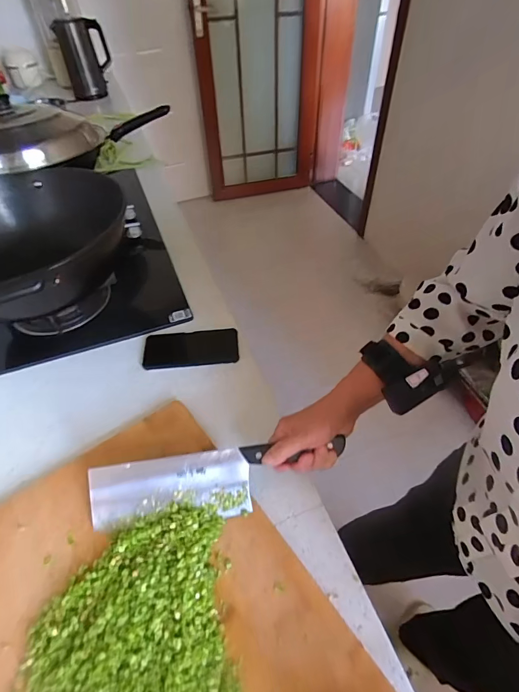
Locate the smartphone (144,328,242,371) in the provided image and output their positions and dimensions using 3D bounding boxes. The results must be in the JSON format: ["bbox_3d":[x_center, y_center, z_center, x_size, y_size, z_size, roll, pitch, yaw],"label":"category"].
[{"bbox_3d":[-0.120,0.003,0.658,0.162,0.008,0.077,-6,48,-1],"label":"smartphone"}]

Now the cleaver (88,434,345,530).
[{"bbox_3d":[-0.047,0.163,0.459,0.302,0.021,0.081,-10,86,-6],"label":"cleaver"}]

